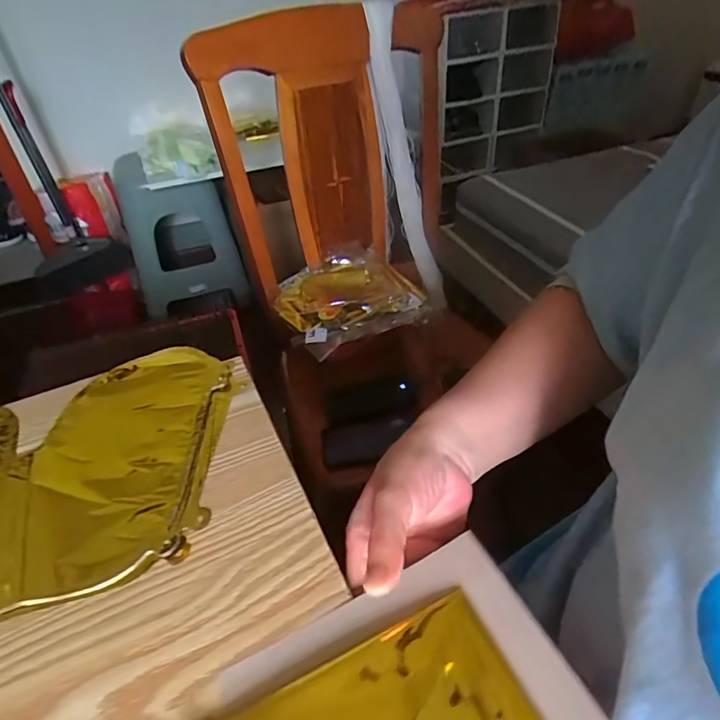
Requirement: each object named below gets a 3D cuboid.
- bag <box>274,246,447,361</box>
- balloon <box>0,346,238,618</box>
[{"bbox_3d":[-0.020,-0.127,0.947,0.269,0.062,0.229,-20,44,-18],"label":"bag"},{"bbox_3d":[-0.298,0.107,0.359,0.414,0.014,0.205,-19,43,-13],"label":"balloon"}]

